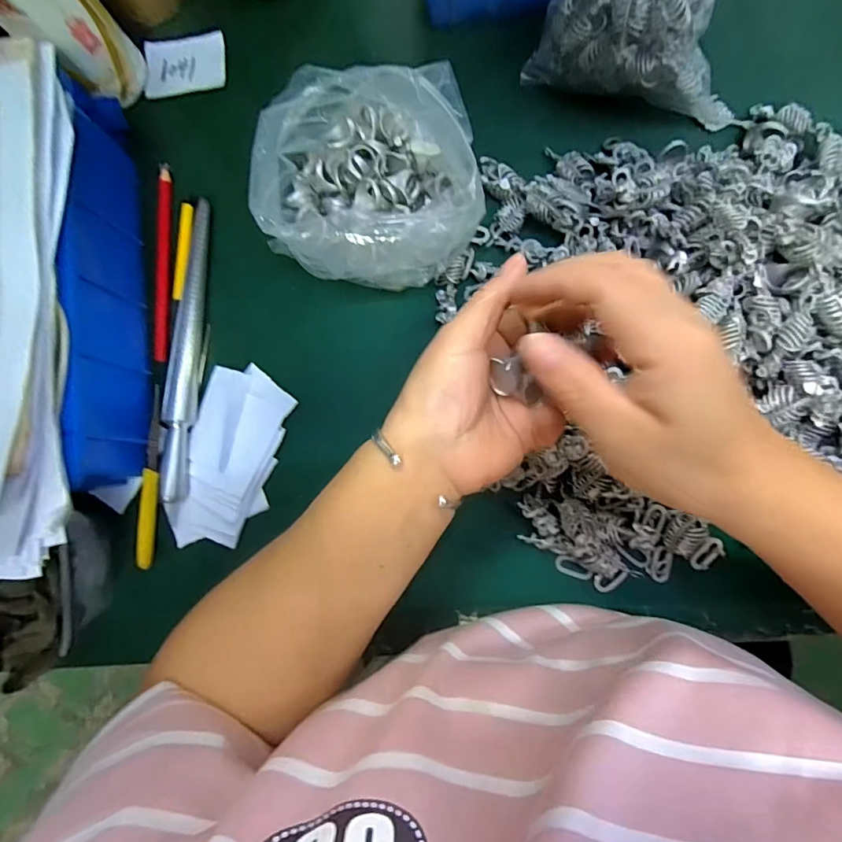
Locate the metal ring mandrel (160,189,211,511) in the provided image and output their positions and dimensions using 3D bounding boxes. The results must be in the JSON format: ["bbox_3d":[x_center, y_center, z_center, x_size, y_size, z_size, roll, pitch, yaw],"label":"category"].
[{"bbox_3d":[-0.182,-0.058,0.348,0.019,0.017,0.233,0,84,6],"label":"metal ring mandrel"}]

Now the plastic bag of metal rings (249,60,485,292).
[{"bbox_3d":[-0.035,-0.165,0.321,0.150,0.072,0.144,-7,83,7],"label":"plastic bag of metal rings"}]

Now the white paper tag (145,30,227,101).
[{"bbox_3d":[-0.201,-0.305,0.386,0.067,0.009,0.049,-6,83,7],"label":"white paper tag"}]

